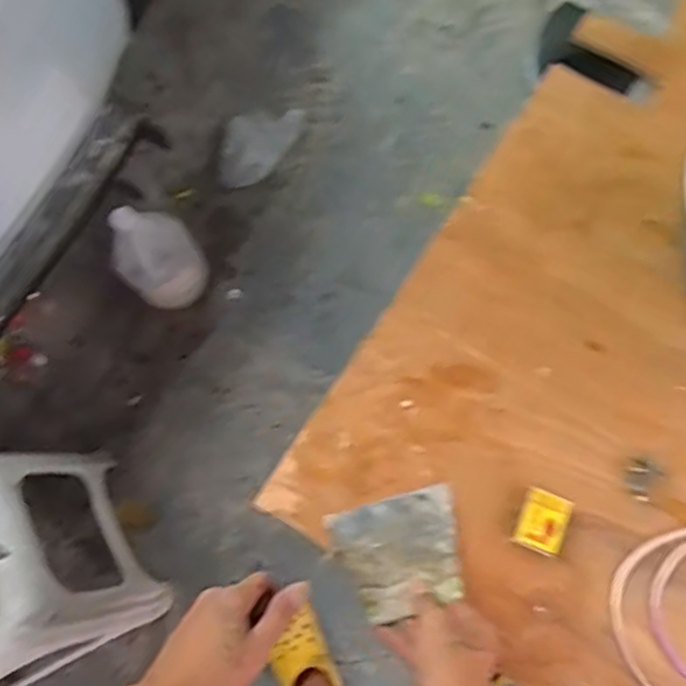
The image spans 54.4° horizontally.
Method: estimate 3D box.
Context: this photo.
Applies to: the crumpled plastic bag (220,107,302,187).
[{"bbox_3d":[-0.199,-0.463,1.536,0.125,0.072,0.248,31,78,10],"label":"crumpled plastic bag"}]

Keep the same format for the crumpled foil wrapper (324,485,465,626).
[{"bbox_3d":[0.050,0.182,0.578,0.108,0.026,0.093,-16,75,-2],"label":"crumpled foil wrapper"}]

